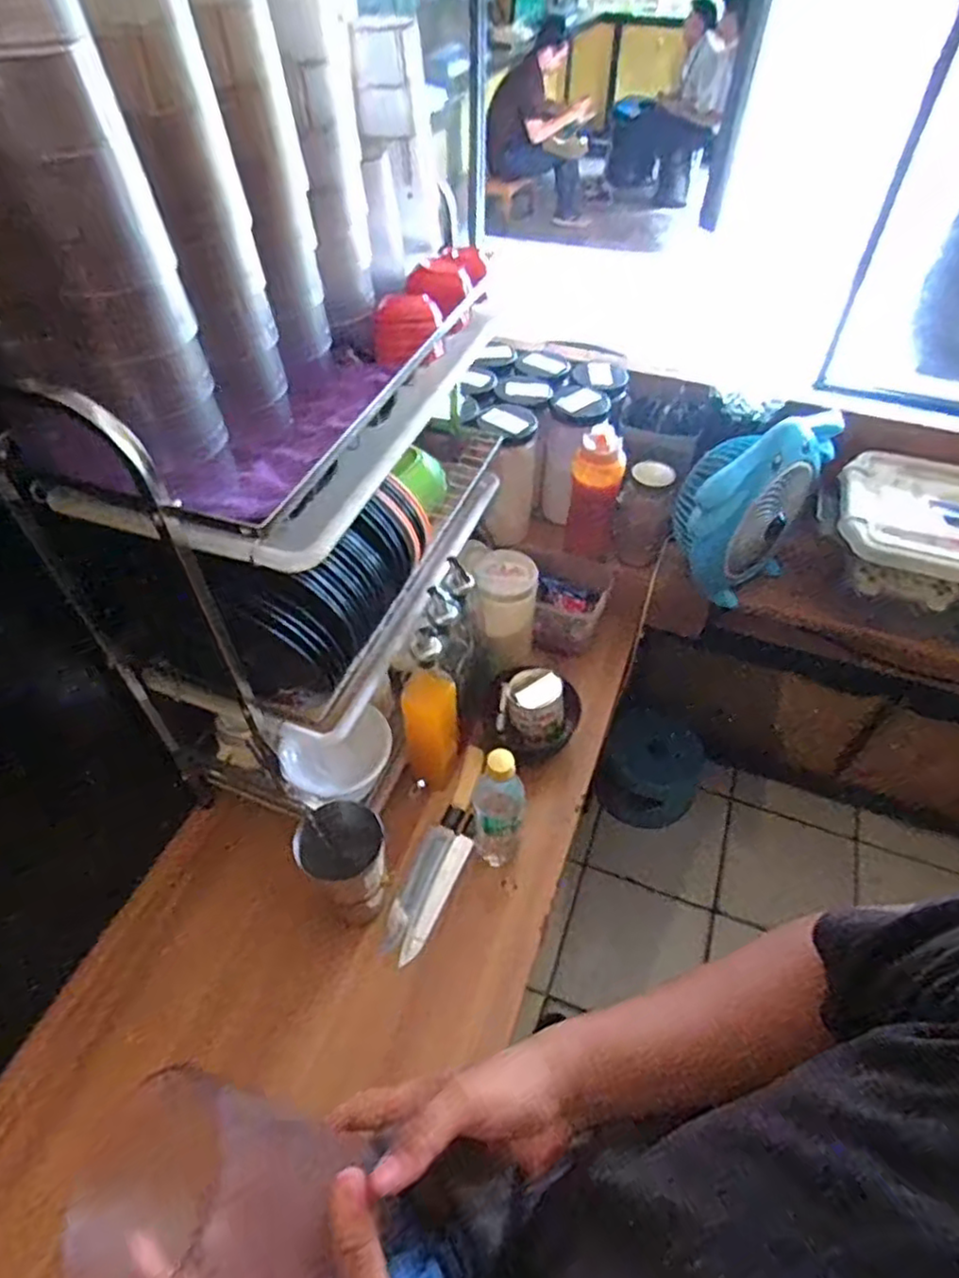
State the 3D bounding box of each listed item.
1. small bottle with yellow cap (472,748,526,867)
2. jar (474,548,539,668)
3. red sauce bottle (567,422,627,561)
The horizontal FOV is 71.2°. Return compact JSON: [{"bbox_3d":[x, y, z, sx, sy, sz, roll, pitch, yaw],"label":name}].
[{"bbox_3d":[0.025,0.194,0.784,0.052,0.197,0.070,12,50,9],"label":"small bottle with yellow cap"},{"bbox_3d":[0.037,-0.038,0.946,0.080,0.160,0.079,0,49,0],"label":"jar"},{"bbox_3d":[0.176,-0.216,0.995,0.071,0.200,0.075,15,51,12],"label":"red sauce bottle"}]

